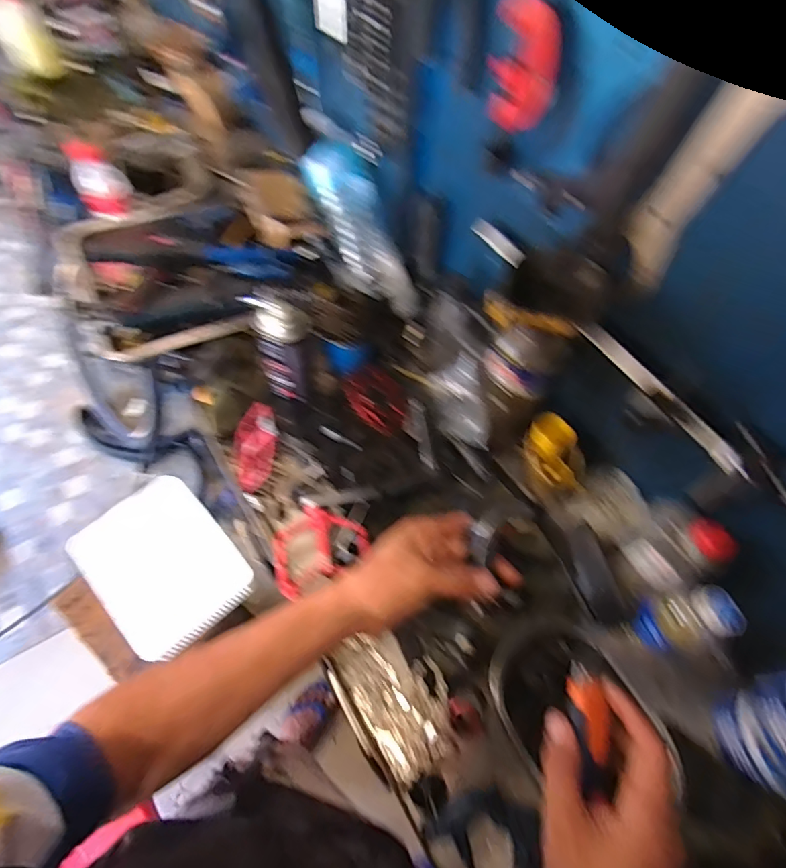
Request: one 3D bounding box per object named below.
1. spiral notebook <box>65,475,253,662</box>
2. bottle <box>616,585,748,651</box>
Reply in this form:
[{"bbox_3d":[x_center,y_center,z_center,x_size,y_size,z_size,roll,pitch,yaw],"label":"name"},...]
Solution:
[{"bbox_3d":[-0.501,0.298,1.046,0.262,0.023,0.341,-38,101,-26],"label":"spiral notebook"},{"bbox_3d":[0.315,0.199,0.509,0.056,0.131,0.057,-32,66,-19],"label":"bottle"}]

